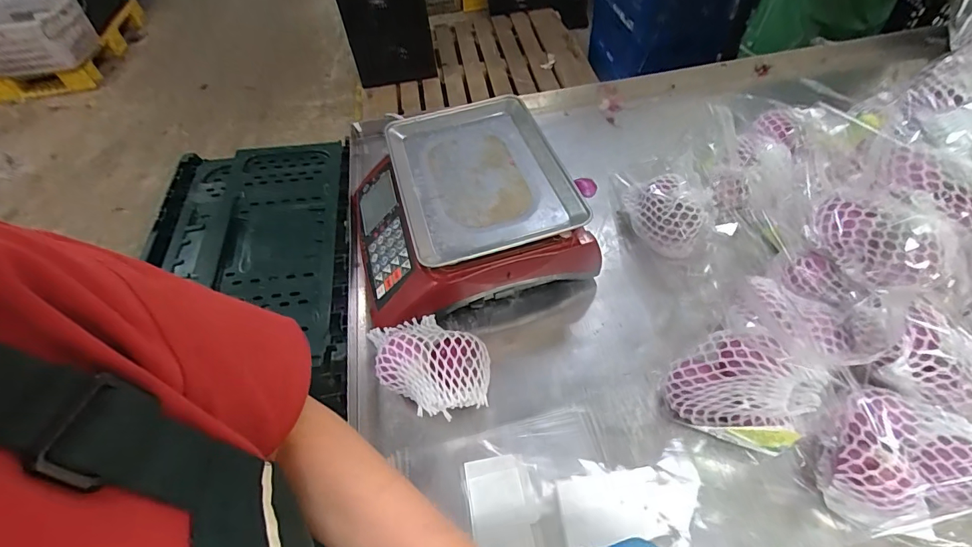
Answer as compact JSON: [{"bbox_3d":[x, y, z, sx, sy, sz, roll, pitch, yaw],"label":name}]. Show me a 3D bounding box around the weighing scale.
[{"bbox_3d":[-0.050,-0.111,0.739,0.337,0.137,0.404,-16,54,-7],"label":"weighing scale"}]

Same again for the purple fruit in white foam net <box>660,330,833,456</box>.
[{"bbox_3d":[0.291,0.140,0.529,0.131,0.146,0.093,35,64,26],"label":"purple fruit in white foam net"}]

